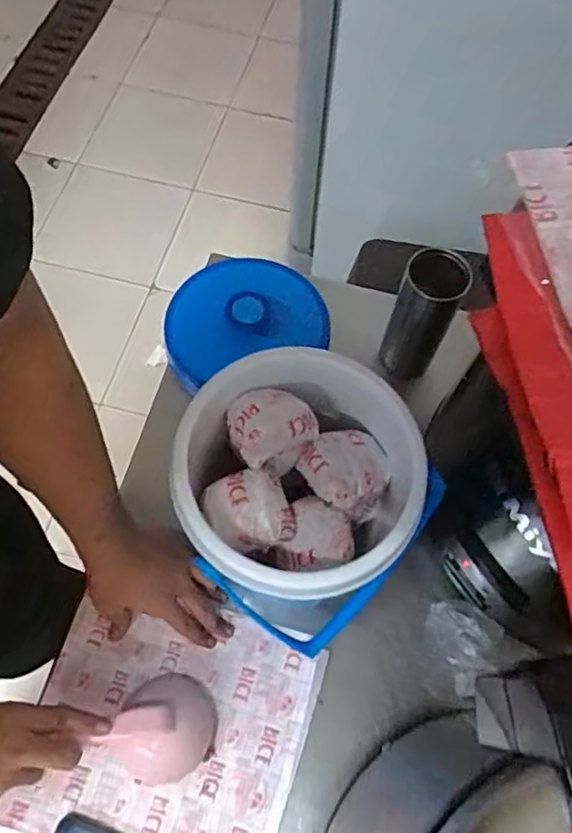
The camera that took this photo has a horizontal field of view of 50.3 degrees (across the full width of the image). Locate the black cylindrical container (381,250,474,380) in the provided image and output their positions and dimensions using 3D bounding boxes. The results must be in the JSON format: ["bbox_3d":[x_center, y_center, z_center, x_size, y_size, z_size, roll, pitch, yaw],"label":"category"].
[{"bbox_3d":[0.163,-0.123,0.734,0.066,0.164,0.075,22,66,7],"label":"black cylindrical container"}]

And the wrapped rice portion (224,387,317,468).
[{"bbox_3d":[-0.016,0.004,0.561,0.074,0.044,0.064,-26,69,-14],"label":"wrapped rice portion"}]

